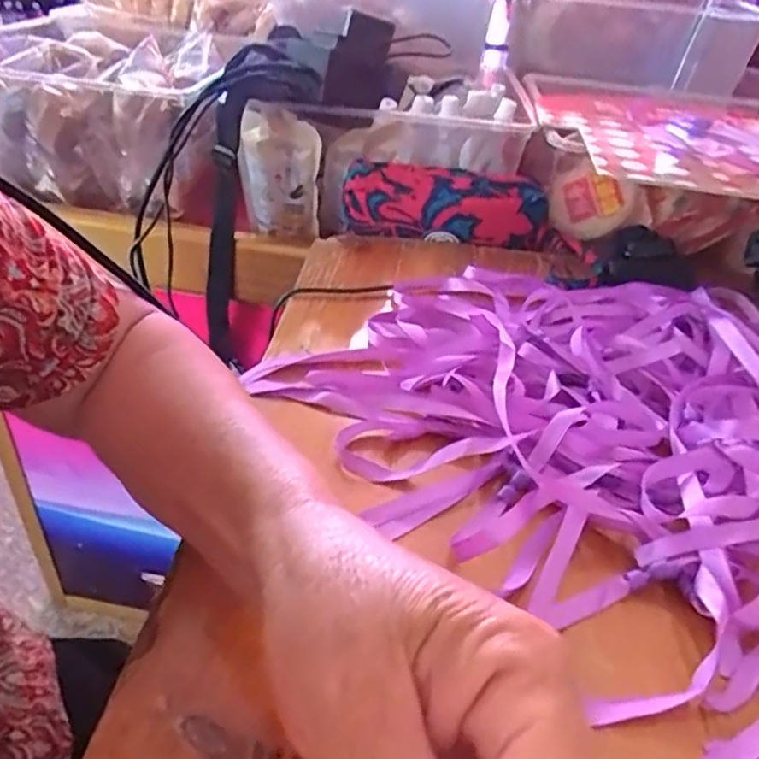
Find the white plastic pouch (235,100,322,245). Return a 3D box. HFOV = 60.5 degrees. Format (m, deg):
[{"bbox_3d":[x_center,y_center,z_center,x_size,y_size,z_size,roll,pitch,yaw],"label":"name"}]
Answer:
[{"bbox_3d":[-0.097,-0.205,0.641,0.077,0.128,0.030,11,40,6],"label":"white plastic pouch"}]

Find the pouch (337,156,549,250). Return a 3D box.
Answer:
[{"bbox_3d":[0.059,-0.156,0.588,0.181,0.056,0.044,9,36,4],"label":"pouch"}]

